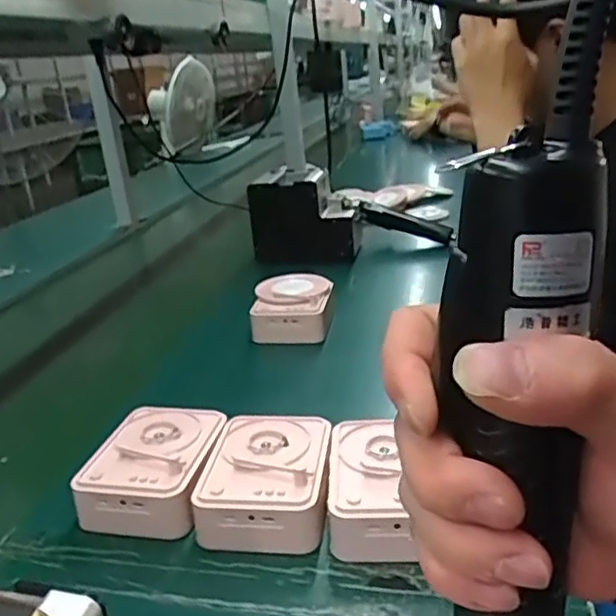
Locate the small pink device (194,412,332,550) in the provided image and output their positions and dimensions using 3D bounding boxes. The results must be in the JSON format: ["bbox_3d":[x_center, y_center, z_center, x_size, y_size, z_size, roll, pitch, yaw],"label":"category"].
[{"bbox_3d":[-0.029,0.143,0.534,0.105,0.057,0.127,-3,21,10],"label":"small pink device"}]

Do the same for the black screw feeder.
[{"bbox_3d":[-0.005,-0.164,1.163,0.188,0.153,0.119,-4,21,6],"label":"black screw feeder"}]

